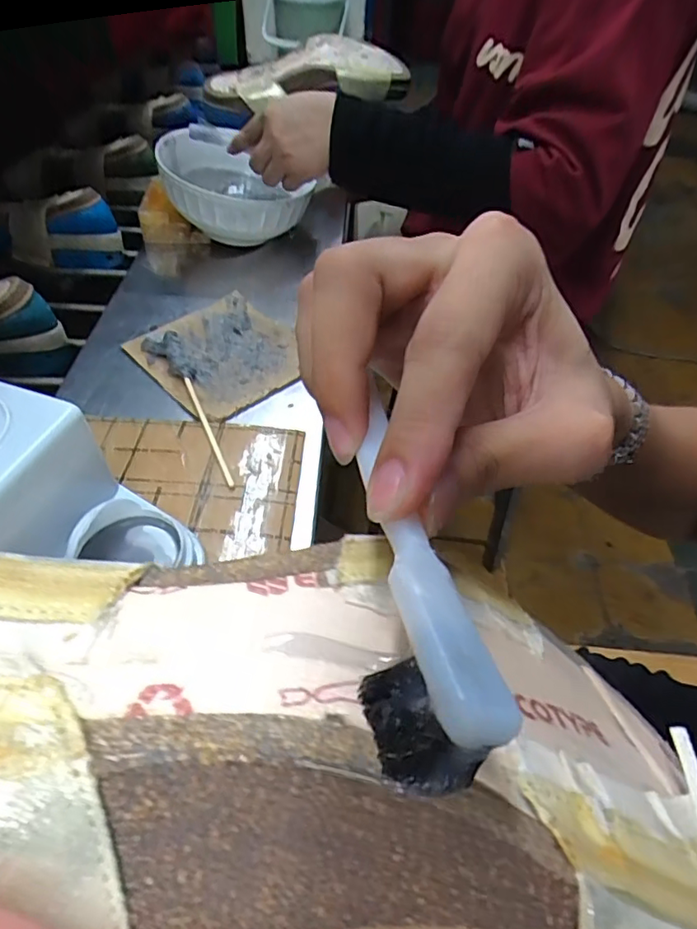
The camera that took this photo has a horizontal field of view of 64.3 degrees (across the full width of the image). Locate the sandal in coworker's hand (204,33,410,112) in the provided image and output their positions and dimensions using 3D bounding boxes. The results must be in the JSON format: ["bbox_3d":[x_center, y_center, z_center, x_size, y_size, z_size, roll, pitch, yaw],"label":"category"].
[{"bbox_3d":[-0.050,-0.460,0.653,0.235,0.063,0.083,8,49,7],"label":"sandal in coworker's hand"}]

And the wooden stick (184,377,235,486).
[{"bbox_3d":[-0.114,-0.029,0.446,0.006,0.006,0.128,-19,52,-16],"label":"wooden stick"}]

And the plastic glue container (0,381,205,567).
[{"bbox_3d":[-0.185,0.031,0.326,0.173,0.113,0.105,16,50,11],"label":"plastic glue container"}]

